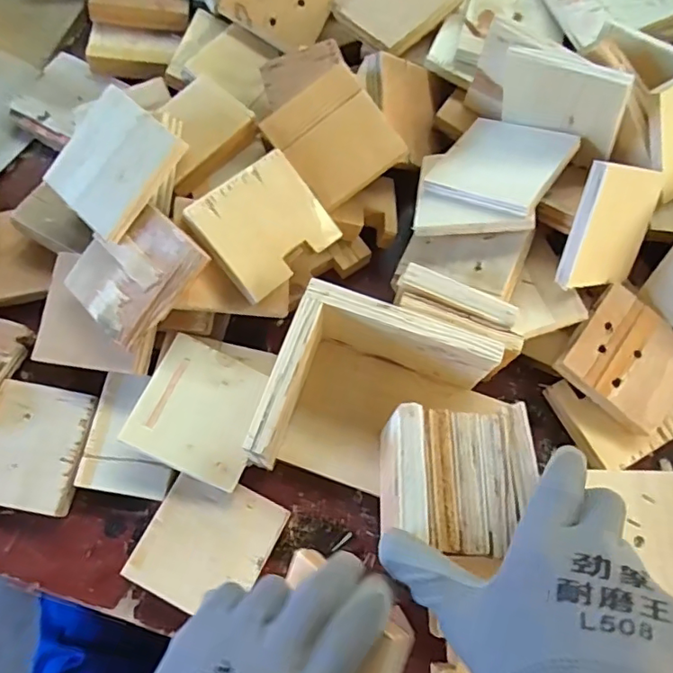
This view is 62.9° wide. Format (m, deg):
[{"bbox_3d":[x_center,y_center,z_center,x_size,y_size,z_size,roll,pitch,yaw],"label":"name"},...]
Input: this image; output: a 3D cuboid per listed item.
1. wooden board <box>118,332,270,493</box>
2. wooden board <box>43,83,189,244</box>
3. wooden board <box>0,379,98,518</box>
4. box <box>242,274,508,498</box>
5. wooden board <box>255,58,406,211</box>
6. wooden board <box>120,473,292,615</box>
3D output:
[{"bbox_3d":[-0.099,0.055,0.410,0.087,0.006,0.091,26,64,-8],"label":"wooden board"},{"bbox_3d":[-0.167,-0.129,0.407,0.091,0.007,0.089,41,95,18],"label":"wooden board"},{"bbox_3d":[-0.230,0.081,0.412,0.078,0.009,0.090,11,70,0],"label":"wooden board"},{"bbox_3d":[0.031,0.051,0.406,0.151,0.089,0.131,20,71,3],"label":"box"},{"bbox_3d":[-0.002,-0.158,0.440,0.081,0.010,0.089,-36,88,1],"label":"wooden board"},{"bbox_3d":[-0.093,0.149,0.396,0.085,0.012,0.089,27,71,5],"label":"wooden board"}]

